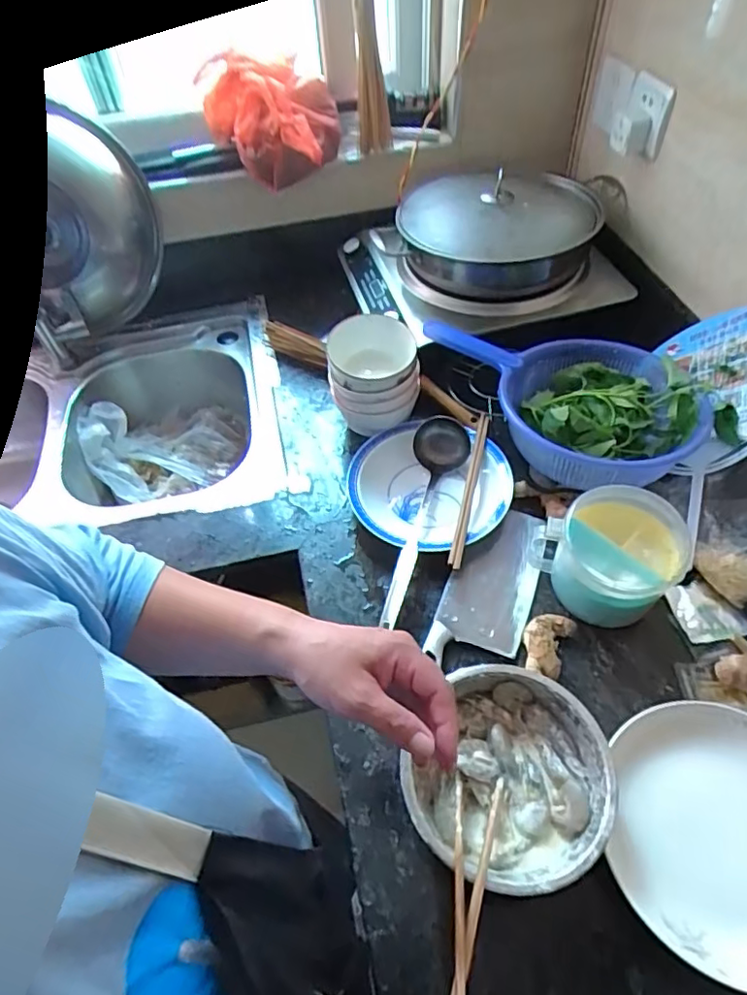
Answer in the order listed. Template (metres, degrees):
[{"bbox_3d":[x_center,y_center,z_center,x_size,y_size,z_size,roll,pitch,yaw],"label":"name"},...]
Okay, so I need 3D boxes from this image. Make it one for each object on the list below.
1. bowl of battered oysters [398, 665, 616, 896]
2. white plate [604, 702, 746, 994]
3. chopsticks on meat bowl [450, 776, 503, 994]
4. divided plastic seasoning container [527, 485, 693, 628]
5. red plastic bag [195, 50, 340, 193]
[{"bbox_3d":[0.121,0.249,0.512,0.149,0.076,0.163,-2,53,3],"label":"bowl of battered oysters"},{"bbox_3d":[0.296,0.282,0.491,0.185,0.044,0.201,-2,53,3],"label":"white plate"},{"bbox_3d":[0.069,0.284,0.431,0.038,0.025,0.199,11,15,12],"label":"chopsticks on meat bowl"},{"bbox_3d":[0.248,0.058,0.622,0.136,0.104,0.109,34,62,26],"label":"divided plastic seasoning container"},{"bbox_3d":[-0.152,-0.562,0.883,0.196,0.148,0.185,-10,53,-3],"label":"red plastic bag"}]

